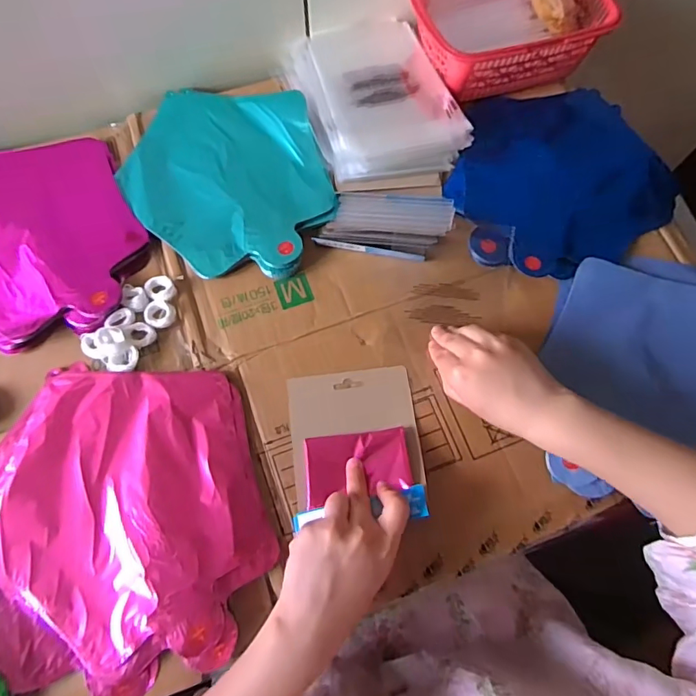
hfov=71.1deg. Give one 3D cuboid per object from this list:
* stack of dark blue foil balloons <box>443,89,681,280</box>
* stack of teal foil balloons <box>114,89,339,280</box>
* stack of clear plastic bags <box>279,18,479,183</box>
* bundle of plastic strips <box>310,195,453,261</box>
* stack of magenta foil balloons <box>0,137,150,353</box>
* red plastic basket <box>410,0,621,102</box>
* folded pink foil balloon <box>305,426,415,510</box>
[{"bbox_3d":[0.225,-0.191,0.529,0.241,0.018,0.226,-17,71,-7],"label":"stack of dark blue foil balloons"},{"bbox_3d":[-0.125,-0.184,0.519,0.217,0.018,0.228,2,70,0],"label":"stack of teal foil balloons"},{"bbox_3d":[0.028,-0.290,0.552,0.161,0.028,0.218,-18,71,-7],"label":"stack of clear plastic bags"},{"bbox_3d":[0.041,-0.128,0.494,0.127,0.029,0.081,10,70,3],"label":"bundle of plastic strips"},{"bbox_3d":[-0.333,-0.112,0.489,0.234,0.014,0.232,-13,71,-5],"label":"stack of magenta foil balloons"},{"bbox_3d":[0.180,-0.367,0.558,0.213,0.085,0.137,-17,71,-7],"label":"red plastic basket"},{"bbox_3d":[0.008,0.102,0.427,0.091,0.010,0.057,-9,63,3],"label":"folded pink foil balloon"}]

